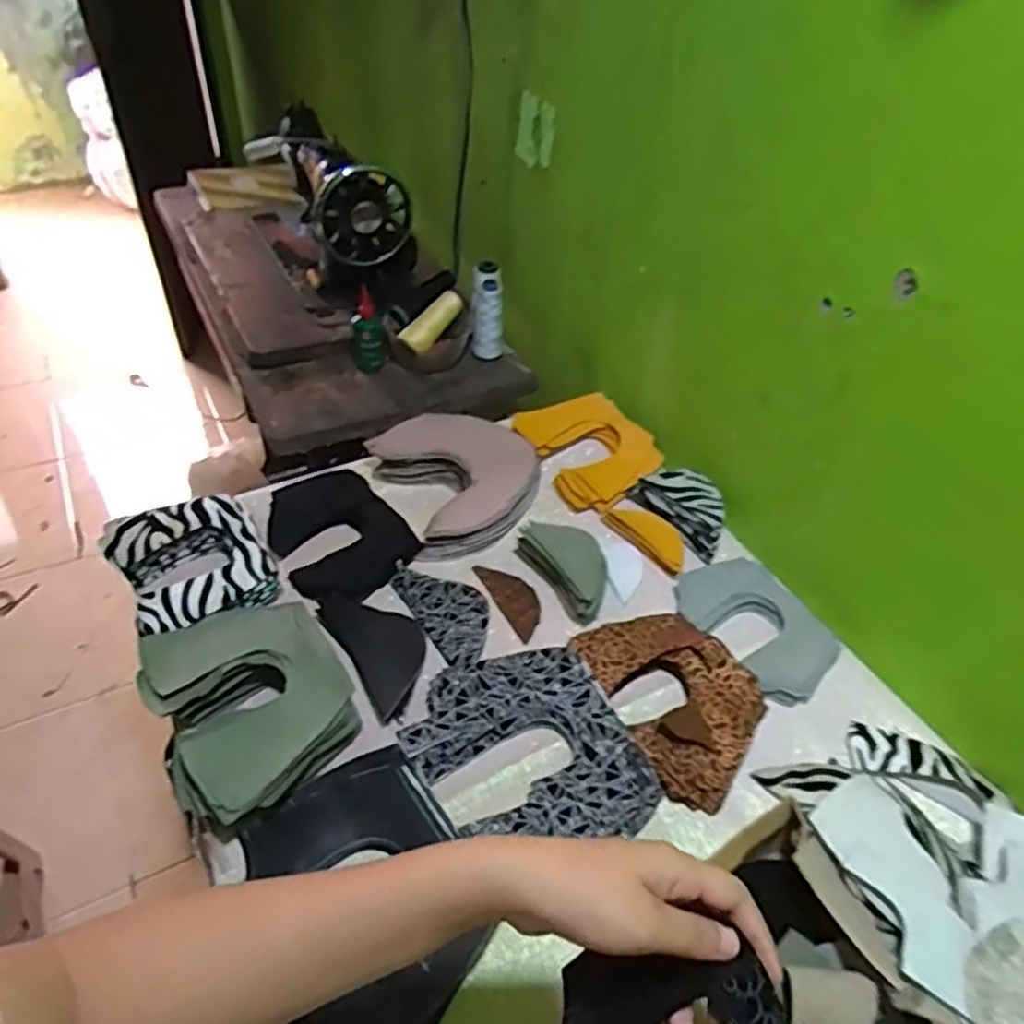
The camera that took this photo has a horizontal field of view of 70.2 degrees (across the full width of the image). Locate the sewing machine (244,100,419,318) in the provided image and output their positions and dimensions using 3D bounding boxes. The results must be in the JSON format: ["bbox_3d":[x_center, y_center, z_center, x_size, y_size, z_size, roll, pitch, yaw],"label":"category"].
[{"bbox_3d":[-0.280,-0.477,1.143,0.152,0.211,0.337,-18,49,-23],"label":"sewing machine"}]

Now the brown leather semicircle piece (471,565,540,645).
[{"bbox_3d":[0.002,0.089,0.760,0.040,0.006,0.100,-24,53,-20],"label":"brown leather semicircle piece"}]

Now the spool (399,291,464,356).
[{"bbox_3d":[-0.113,-0.270,1.035,0.034,0.035,0.115,30,69,25],"label":"spool"}]

